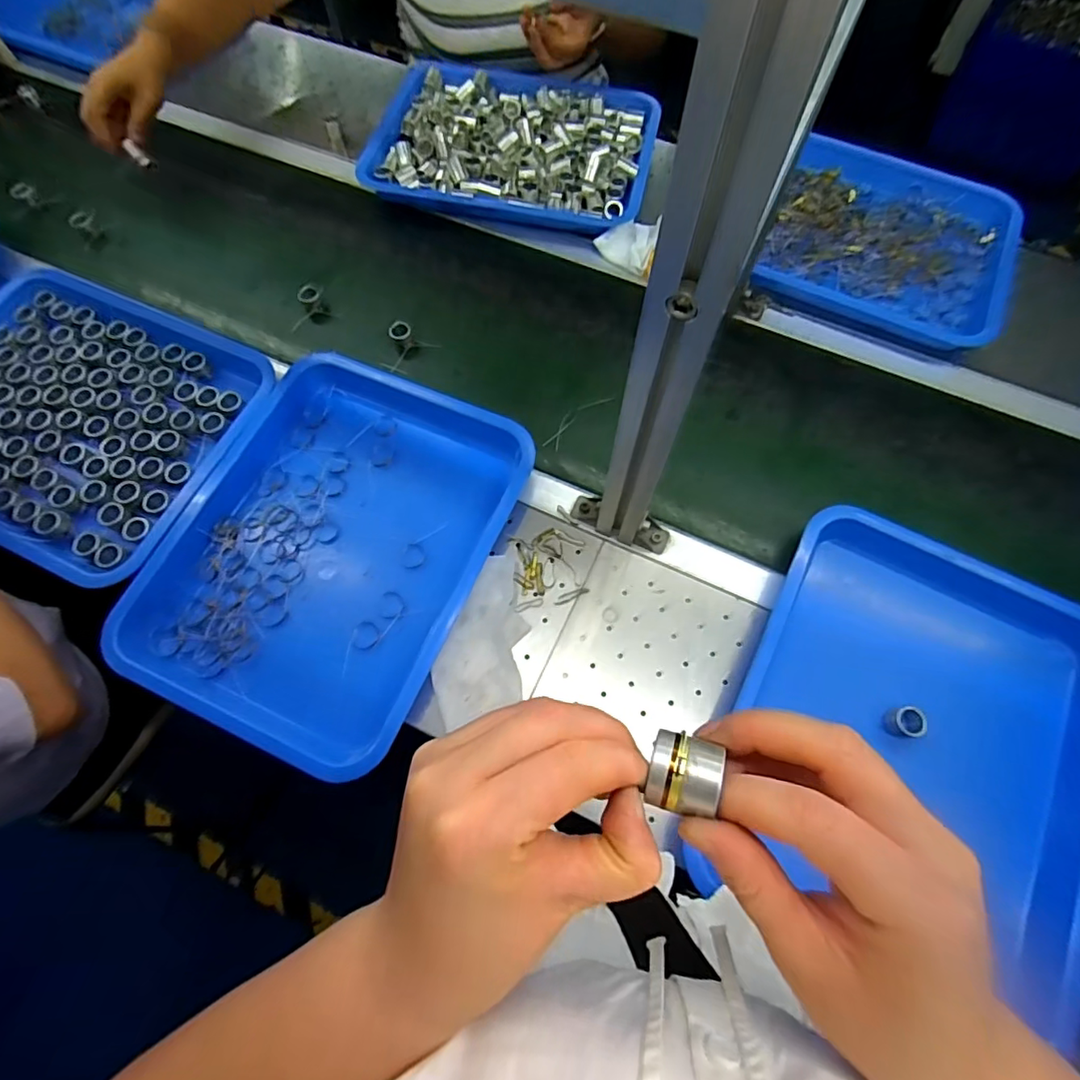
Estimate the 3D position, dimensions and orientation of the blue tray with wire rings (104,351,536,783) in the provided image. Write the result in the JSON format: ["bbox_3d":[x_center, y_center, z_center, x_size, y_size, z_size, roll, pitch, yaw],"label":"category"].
[{"bbox_3d":[-0.202,0.000,0.558,0.294,0.046,0.382,22,66,8],"label":"blue tray with wire rings"}]

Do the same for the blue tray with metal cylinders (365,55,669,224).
[{"bbox_3d":[-0.037,-0.561,0.789,0.381,0.053,0.288,7,69,3],"label":"blue tray with metal cylinders"}]

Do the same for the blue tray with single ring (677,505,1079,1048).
[{"bbox_3d":[0.344,0.163,0.503,0.308,0.071,0.332,25,71,10],"label":"blue tray with single ring"}]

